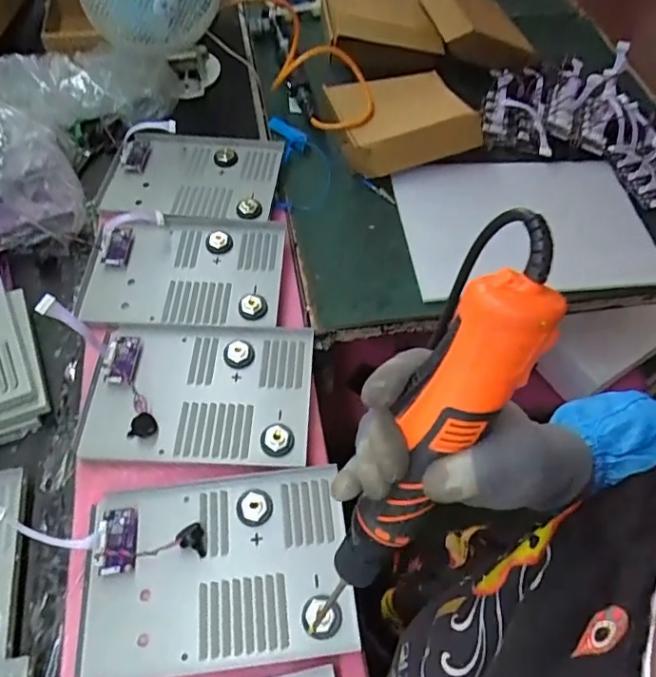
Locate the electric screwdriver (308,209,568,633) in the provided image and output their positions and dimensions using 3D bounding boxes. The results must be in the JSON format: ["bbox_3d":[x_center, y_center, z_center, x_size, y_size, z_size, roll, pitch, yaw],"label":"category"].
[{"bbox_3d":[0.067,0.050,0.324,0.050,0.256,0.085,27,25,12],"label":"electric screwdriver"}]

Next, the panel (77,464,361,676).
[{"bbox_3d":[-0.108,0.227,0.544,0.252,0.020,0.180,-3,60,-6],"label":"panel"}]

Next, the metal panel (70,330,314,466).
[{"bbox_3d":[-0.147,0.061,0.642,0.248,0.017,0.171,3,59,-2],"label":"metal panel"}]

